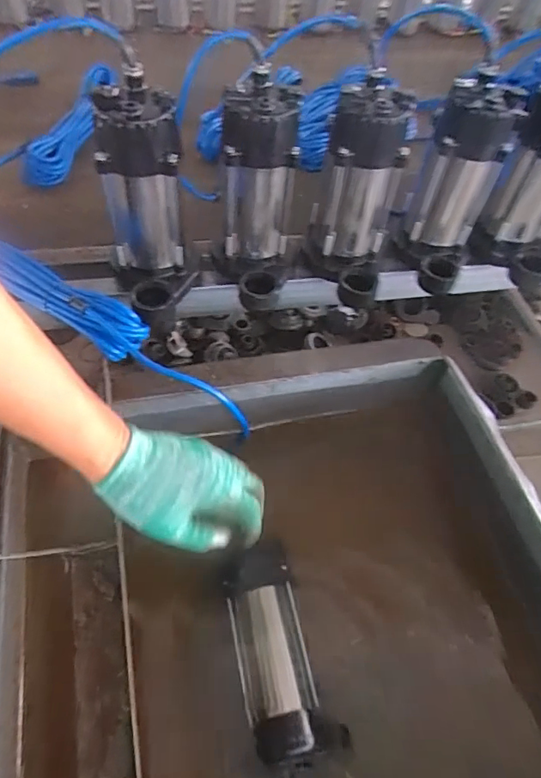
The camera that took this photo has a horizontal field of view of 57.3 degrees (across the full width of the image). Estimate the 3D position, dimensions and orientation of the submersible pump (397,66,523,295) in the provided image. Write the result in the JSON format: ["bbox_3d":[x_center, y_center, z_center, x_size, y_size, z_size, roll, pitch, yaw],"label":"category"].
[{"bbox_3d":[0.247,-0.269,0.674,0.103,0.231,0.128,21,54,10],"label":"submersible pump"}]

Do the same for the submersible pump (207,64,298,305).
[{"bbox_3d":[-0.023,-0.239,0.624,0.100,0.228,0.155,1,53,-5],"label":"submersible pump"}]

